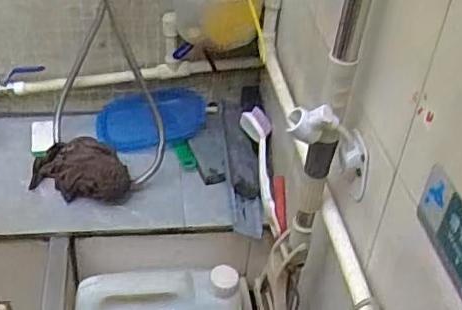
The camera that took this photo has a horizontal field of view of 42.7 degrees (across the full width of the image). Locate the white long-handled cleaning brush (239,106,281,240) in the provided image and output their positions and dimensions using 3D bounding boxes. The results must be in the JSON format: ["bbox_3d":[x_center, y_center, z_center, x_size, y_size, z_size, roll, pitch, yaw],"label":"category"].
[{"bbox_3d":[0.054,0.029,1.011,0.049,0.038,0.229,-4,72,-11],"label":"white long-handled cleaning brush"}]

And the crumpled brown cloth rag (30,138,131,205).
[{"bbox_3d":[-0.256,0.024,0.990,0.167,0.077,0.089,20,41,17],"label":"crumpled brown cloth rag"}]

